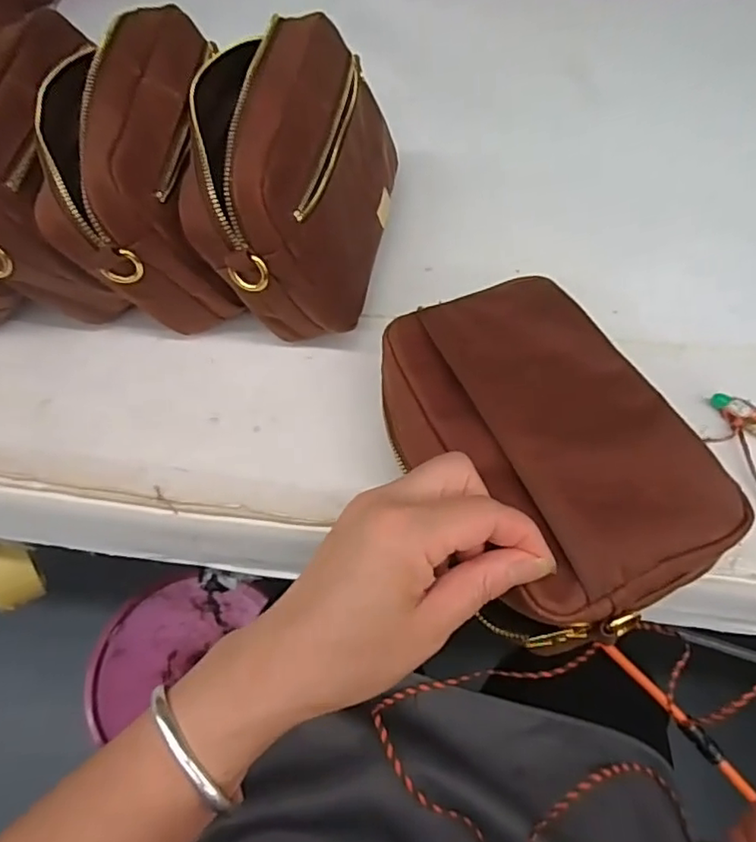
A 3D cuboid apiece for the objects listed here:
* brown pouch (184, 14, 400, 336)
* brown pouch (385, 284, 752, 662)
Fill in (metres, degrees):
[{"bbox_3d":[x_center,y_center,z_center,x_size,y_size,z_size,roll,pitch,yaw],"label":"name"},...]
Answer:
[{"bbox_3d":[-0.048,-0.155,0.374,0.074,0.134,0.185,2,61,32],"label":"brown pouch"},{"bbox_3d":[0.082,0.010,0.314,0.125,0.055,0.188,-23,61,-14],"label":"brown pouch"}]

